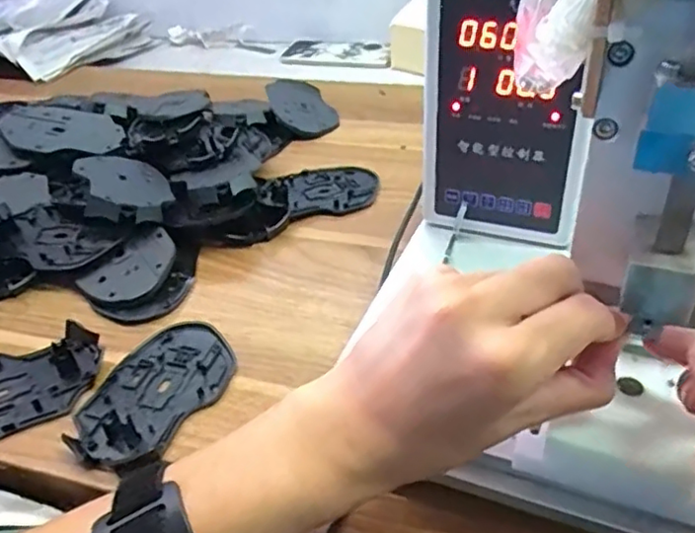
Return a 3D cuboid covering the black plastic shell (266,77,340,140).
[{"bbox_3d":[-0.052,-0.179,0.701,0.072,0.011,0.115,-2,46,-22],"label":"black plastic shell"}]

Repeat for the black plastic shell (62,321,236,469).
[{"bbox_3d":[-0.117,0.074,0.385,0.071,0.010,0.116,10,40,18],"label":"black plastic shell"}]

